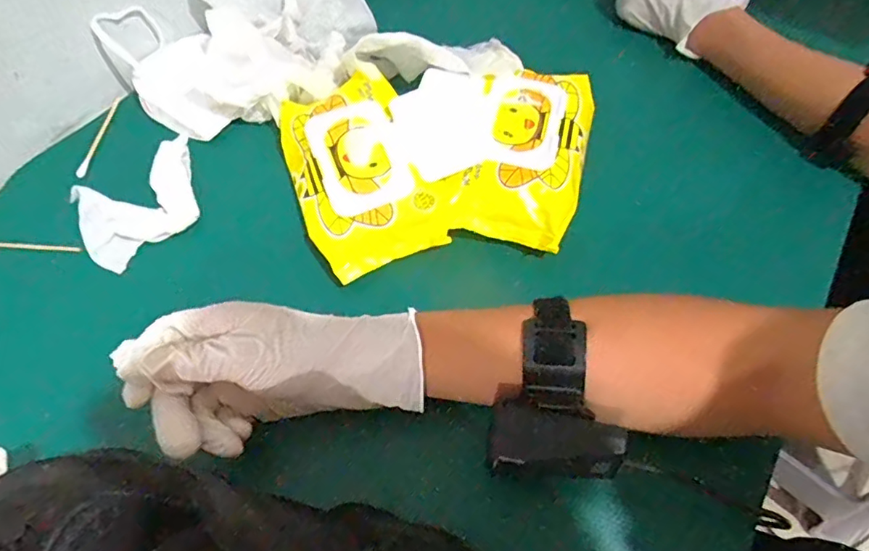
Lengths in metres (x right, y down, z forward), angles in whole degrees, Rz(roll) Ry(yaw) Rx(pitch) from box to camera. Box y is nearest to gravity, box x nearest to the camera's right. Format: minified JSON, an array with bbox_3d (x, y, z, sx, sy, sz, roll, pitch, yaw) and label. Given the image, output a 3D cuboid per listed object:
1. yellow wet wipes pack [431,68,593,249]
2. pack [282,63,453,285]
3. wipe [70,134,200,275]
[{"bbox_3d":[0.069,-0.101,0.433,0.102,0.028,0.160,13,60,7],"label":"yellow wet wipes pack"},{"bbox_3d":[-0.061,-0.084,0.425,0.096,0.043,0.160,-18,61,-12],"label":"pack"},{"bbox_3d":[-0.219,-0.063,0.418,0.061,0.034,0.121,26,62,14],"label":"wipe"}]

